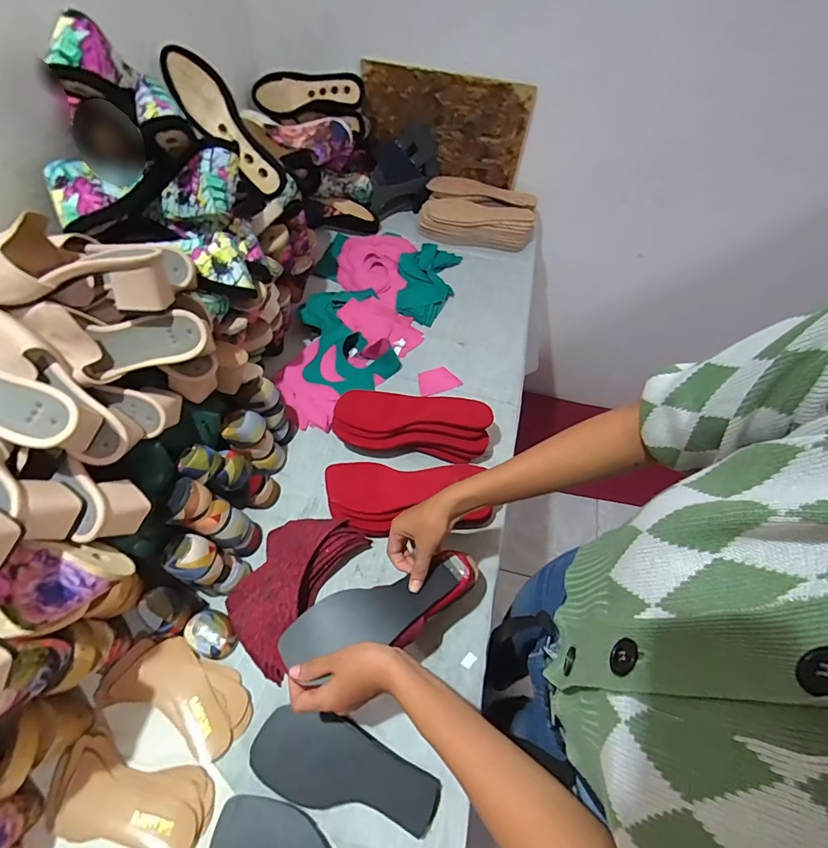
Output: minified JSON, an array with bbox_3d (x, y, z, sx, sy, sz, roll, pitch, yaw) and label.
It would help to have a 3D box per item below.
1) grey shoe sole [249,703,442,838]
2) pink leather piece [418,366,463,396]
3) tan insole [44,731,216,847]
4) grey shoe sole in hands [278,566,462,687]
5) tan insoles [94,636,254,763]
[{"bbox_3d":[-0.079,0.393,0.495,0.214,0.013,0.080,11,59,4],"label":"grey shoe sole"},{"bbox_3d":[0.045,-0.083,0.809,0.075,0.005,0.054,-17,61,-13],"label":"pink leather piece"},{"bbox_3d":[-0.316,0.415,0.474,0.178,0.013,0.084,15,59,6],"label":"tan insole"},{"bbox_3d":[-0.049,0.220,0.499,0.205,0.012,0.063,-14,60,-15],"label":"grey shoe sole in hands"},{"bbox_3d":[-0.291,0.333,0.538,0.181,0.012,0.090,20,60,10],"label":"tan insoles"}]

